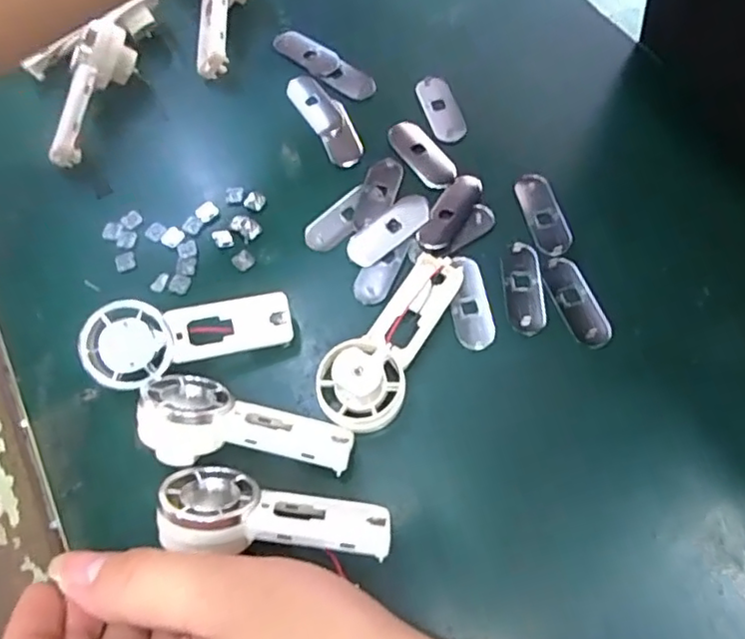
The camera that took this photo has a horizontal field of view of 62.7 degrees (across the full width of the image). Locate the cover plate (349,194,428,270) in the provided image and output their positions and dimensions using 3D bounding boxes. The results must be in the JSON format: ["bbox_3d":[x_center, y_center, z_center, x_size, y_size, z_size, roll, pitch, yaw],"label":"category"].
[{"bbox_3d":[0.009,-0.049,0.326,0.052,0.004,0.020,-37,68,-11],"label":"cover plate"}]

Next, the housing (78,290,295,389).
[{"bbox_3d":[-0.087,0.006,0.293,0.094,0.018,0.037,-12,89,-13],"label":"housing"}]

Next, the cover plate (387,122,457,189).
[{"bbox_3d":[0.028,-0.094,0.347,0.020,0.004,0.050,-34,68,-10],"label":"cover plate"}]

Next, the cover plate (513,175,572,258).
[{"bbox_3d":[0.091,-0.057,0.325,0.020,0.004,0.050,-15,66,-2],"label":"cover plate"}]

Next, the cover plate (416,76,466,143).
[{"bbox_3d":[0.041,-0.125,0.362,0.019,0.005,0.049,-20,71,0],"label":"cover plate"}]

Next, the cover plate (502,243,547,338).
[{"bbox_3d":[0.076,-0.017,0.308,0.019,0.004,0.051,-4,66,3],"label":"cover plate"}]

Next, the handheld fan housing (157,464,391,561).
[{"bbox_3d":[-0.039,0.083,0.255,0.094,0.023,0.038,7,30,-6],"label":"handheld fan housing"}]

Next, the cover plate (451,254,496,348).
[{"bbox_3d":[0.049,-0.009,0.307,0.019,0.004,0.049,-9,65,1],"label":"cover plate"}]

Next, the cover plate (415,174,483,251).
[{"bbox_3d":[0.043,-0.059,0.328,0.019,0.004,0.053,29,71,16],"label":"cover plate"}]

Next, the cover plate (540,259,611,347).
[{"bbox_3d":[0.101,-0.010,0.302,0.019,0.004,0.050,-20,66,-4],"label":"cover plate"}]

